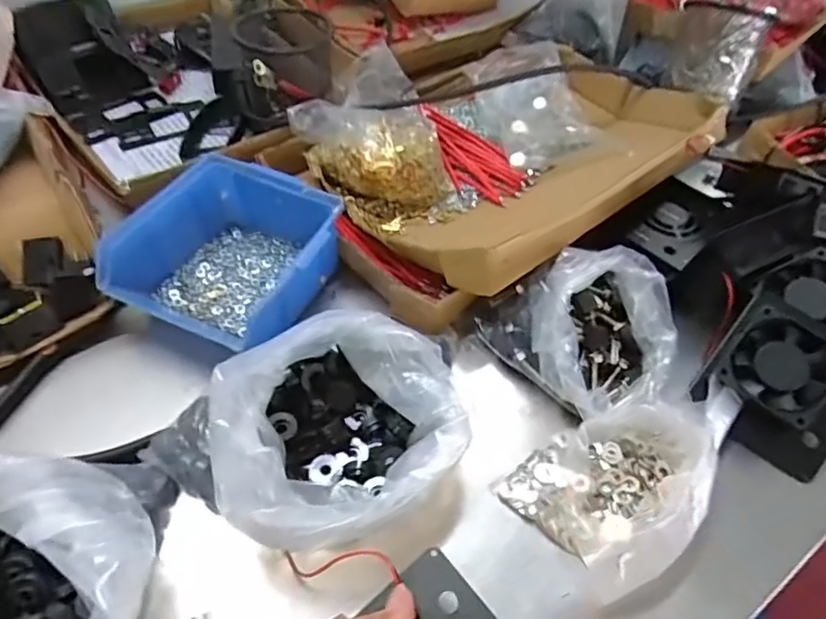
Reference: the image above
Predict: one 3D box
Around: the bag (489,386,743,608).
[{"bbox_3d":[0.137,0.091,0.349,0.150,0.044,0.090,-28,57,-24],"label":"bag"}]

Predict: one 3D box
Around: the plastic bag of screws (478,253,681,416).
[{"bbox_3d":[0.118,0.010,0.393,0.105,0.064,0.117,-24,55,-22],"label":"plastic bag of screws"}]

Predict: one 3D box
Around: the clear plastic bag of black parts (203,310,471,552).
[{"bbox_3d":[-0.041,0.066,0.336,0.144,0.068,0.123,-19,54,-18],"label":"clear plastic bag of black parts"}]

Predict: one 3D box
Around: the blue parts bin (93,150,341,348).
[{"bbox_3d":[-0.130,-0.040,0.428,0.134,0.061,0.122,16,51,10],"label":"blue parts bin"}]

